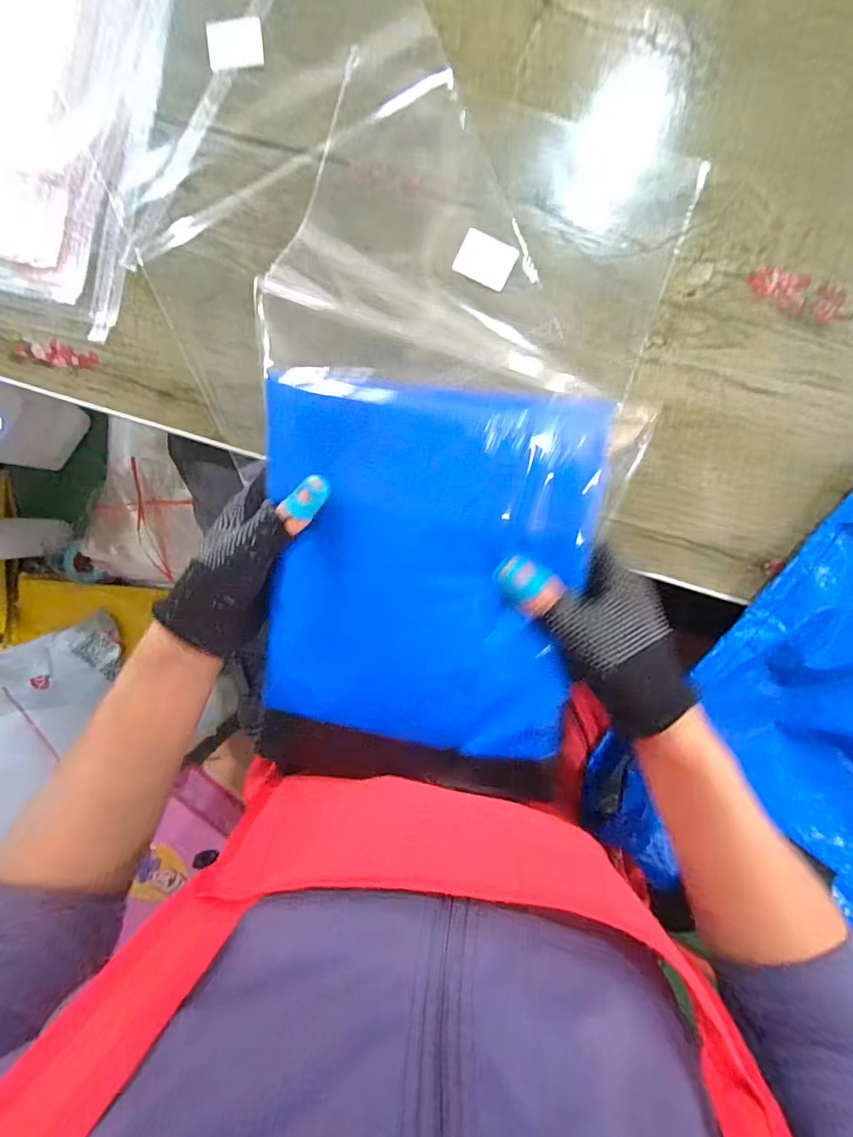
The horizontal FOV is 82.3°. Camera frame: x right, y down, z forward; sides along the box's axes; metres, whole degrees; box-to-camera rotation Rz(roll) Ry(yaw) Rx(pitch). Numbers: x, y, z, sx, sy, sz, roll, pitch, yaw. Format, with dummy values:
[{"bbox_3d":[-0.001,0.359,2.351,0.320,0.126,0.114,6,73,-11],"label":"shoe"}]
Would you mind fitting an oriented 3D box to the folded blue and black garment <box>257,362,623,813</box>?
[{"bbox_3d":[-0.005,0.013,0.291,0.190,0.024,0.237,6,94,3],"label":"folded blue and black garment"}]

